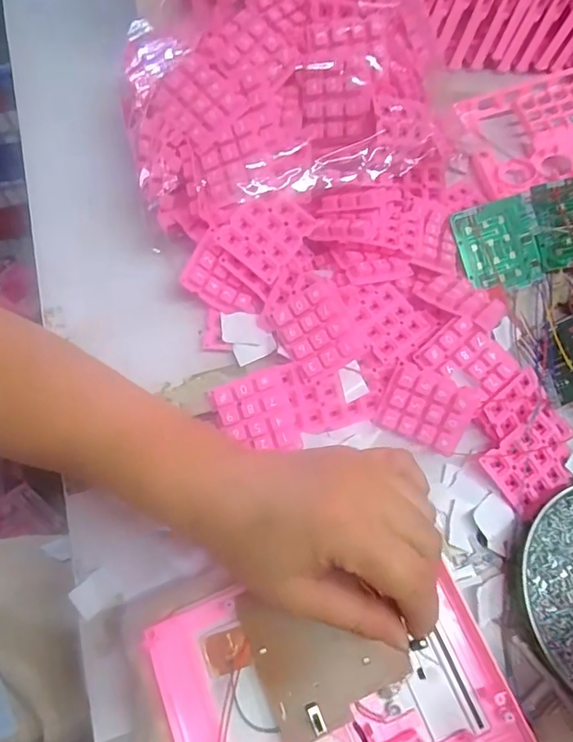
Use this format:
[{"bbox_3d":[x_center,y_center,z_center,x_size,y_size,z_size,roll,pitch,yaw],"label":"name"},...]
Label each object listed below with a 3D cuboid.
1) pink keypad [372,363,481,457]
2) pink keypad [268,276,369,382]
[{"bbox_3d":[0.096,0.026,0.347,0.060,0.008,0.046,25,95,9],"label":"pink keypad"},{"bbox_3d":[0.019,-0.028,0.345,0.050,0.011,0.061,-30,73,15],"label":"pink keypad"}]

